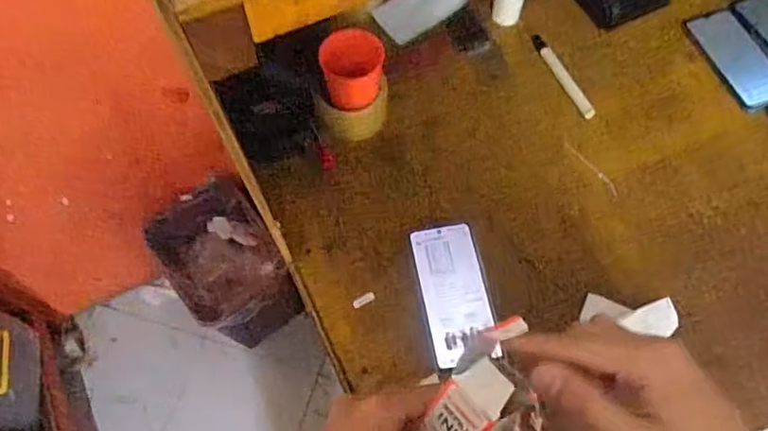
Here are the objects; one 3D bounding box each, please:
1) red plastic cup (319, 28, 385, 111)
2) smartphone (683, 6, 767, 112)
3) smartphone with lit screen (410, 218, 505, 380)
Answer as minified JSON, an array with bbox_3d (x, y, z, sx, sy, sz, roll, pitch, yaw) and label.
[{"bbox_3d":[-0.034,-0.170,0.693,0.072,0.065,0.063,-9,66,-3],"label":"red plastic cup"},{"bbox_3d":[0.480,-0.215,0.804,0.079,0.007,0.158,-18,65,-5],"label":"smartphone"},{"bbox_3d":[0.079,0.089,0.667,0.072,0.007,0.163,-10,68,-3],"label":"smartphone with lit screen"}]

